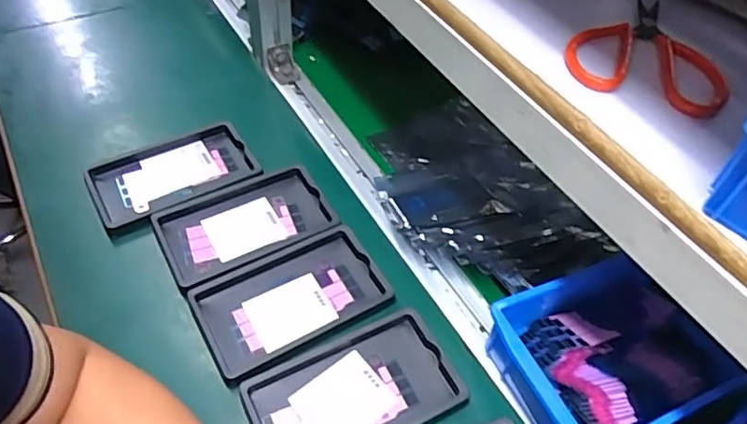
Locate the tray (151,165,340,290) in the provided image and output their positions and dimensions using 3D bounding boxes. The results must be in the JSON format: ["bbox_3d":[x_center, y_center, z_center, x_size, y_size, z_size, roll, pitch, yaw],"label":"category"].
[{"bbox_3d":[-0.122,0.012,0.554,0.158,0.016,0.095,-22,55,-24],"label":"tray"}]

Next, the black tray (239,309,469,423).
[{"bbox_3d":[-0.015,0.145,0.454,0.160,0.014,0.093,-18,54,-21],"label":"black tray"}]

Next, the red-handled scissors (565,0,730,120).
[{"bbox_3d":[0.188,-0.113,0.396,0.100,0.018,0.113,17,50,8],"label":"red-handled scissors"}]

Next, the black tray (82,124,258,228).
[{"bbox_3d":[-0.206,-0.039,0.589,0.155,0.016,0.094,-24,56,-25],"label":"black tray"}]

